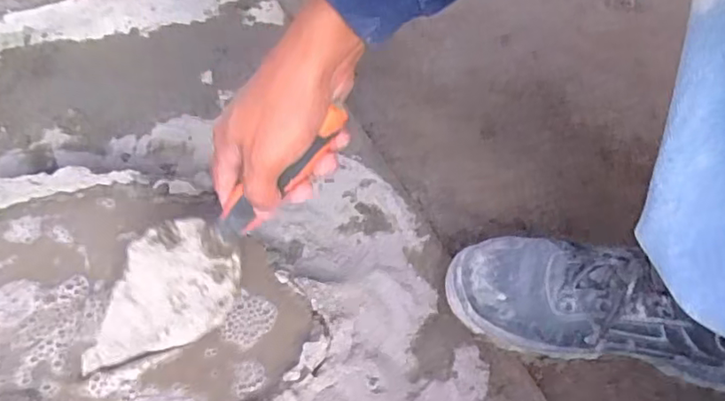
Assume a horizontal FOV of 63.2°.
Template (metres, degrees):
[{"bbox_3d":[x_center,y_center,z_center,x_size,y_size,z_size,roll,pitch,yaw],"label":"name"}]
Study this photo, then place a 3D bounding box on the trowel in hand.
[{"bbox_3d":[-0.107,0.028,0.453,0.292,0.066,0.067,-43,53,22],"label":"trowel in hand"}]

